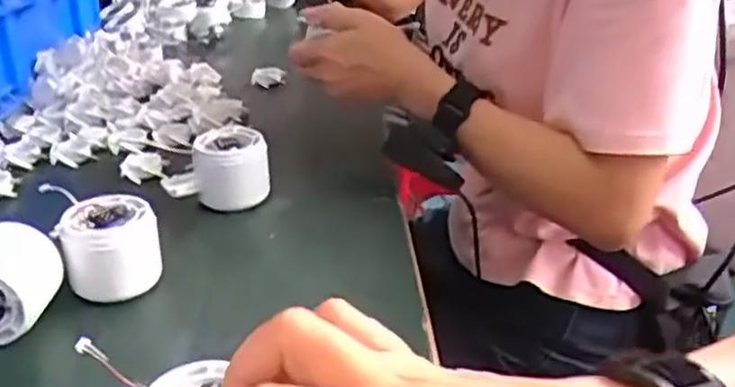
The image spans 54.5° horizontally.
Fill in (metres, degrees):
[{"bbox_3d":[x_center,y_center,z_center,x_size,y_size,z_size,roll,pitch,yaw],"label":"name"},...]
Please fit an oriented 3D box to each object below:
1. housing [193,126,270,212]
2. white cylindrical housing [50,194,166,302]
[{"bbox_3d":[-0.110,-0.022,0.577,0.057,0.049,0.057,-4,28,-12],"label":"housing"},{"bbox_3d":[-0.166,0.034,0.464,0.058,0.047,0.058,2,27,-1],"label":"white cylindrical housing"}]

